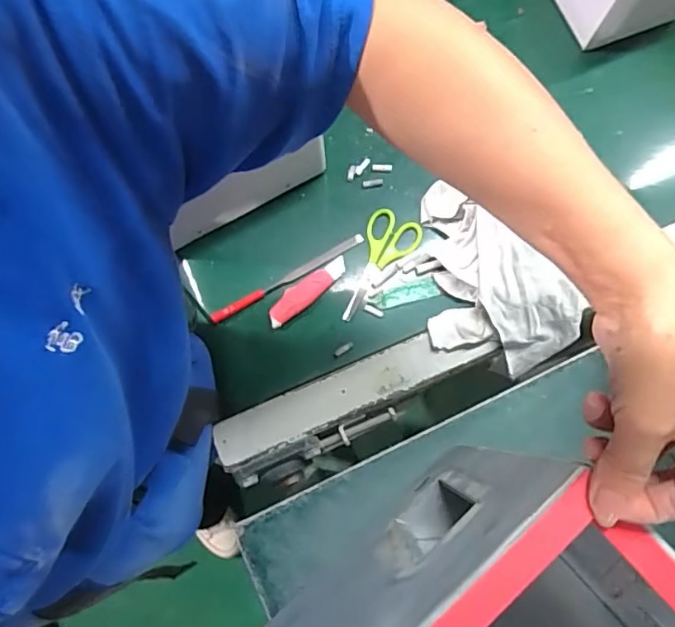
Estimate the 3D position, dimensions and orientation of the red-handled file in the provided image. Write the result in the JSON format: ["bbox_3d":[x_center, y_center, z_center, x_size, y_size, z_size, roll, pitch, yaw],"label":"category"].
[{"bbox_3d":[-0.053,-0.039,0.589,0.182,0.010,0.011,-29,79,-5],"label":"red-handled file"}]

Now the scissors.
[{"bbox_3d":[0.039,-0.052,0.598,0.057,0.005,0.129,30,80,7],"label":"scissors"}]

